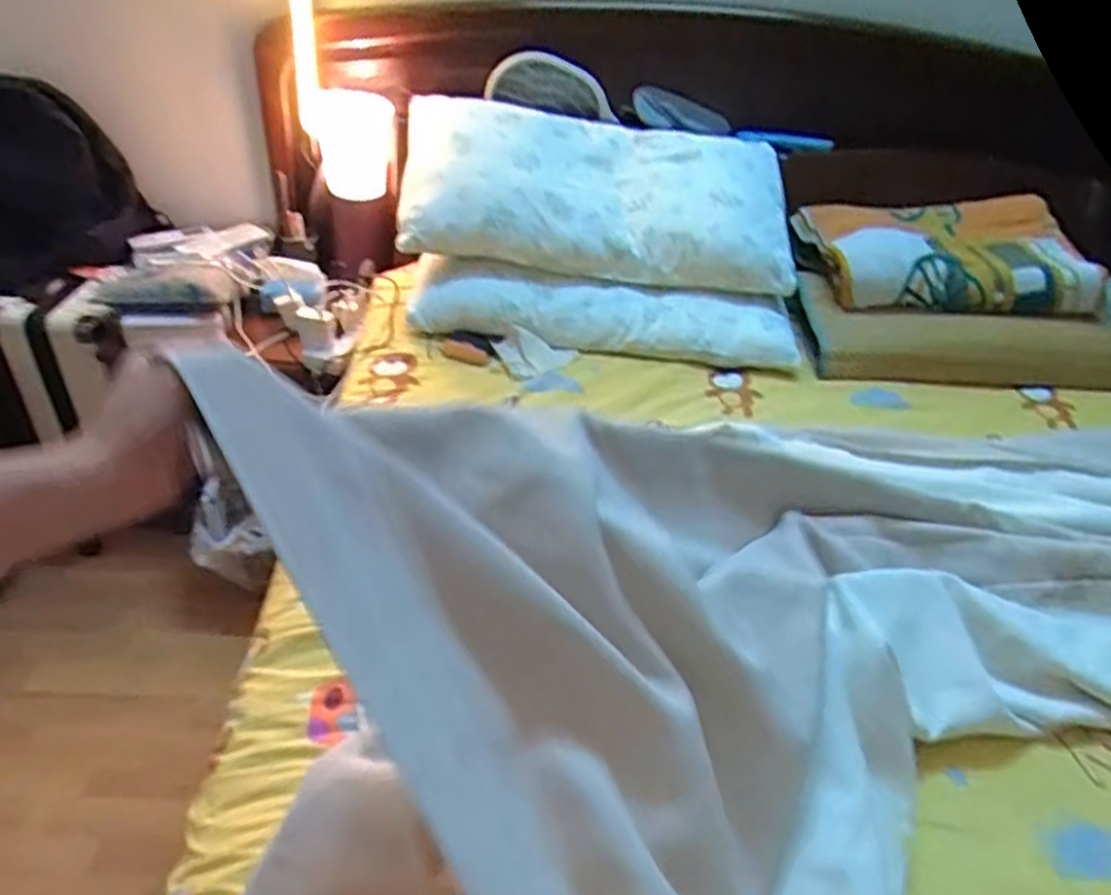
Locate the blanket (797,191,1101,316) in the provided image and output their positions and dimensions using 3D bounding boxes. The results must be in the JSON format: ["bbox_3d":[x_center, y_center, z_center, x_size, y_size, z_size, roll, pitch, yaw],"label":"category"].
[{"bbox_3d":[0.771,-0.384,1.479,0.534,0.112,0.318,0,41,-9],"label":"blanket"}]

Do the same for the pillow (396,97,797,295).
[{"bbox_3d":[0.076,-0.469,1.393,0.702,0.185,0.380,-1,41,-9],"label":"pillow"}]

